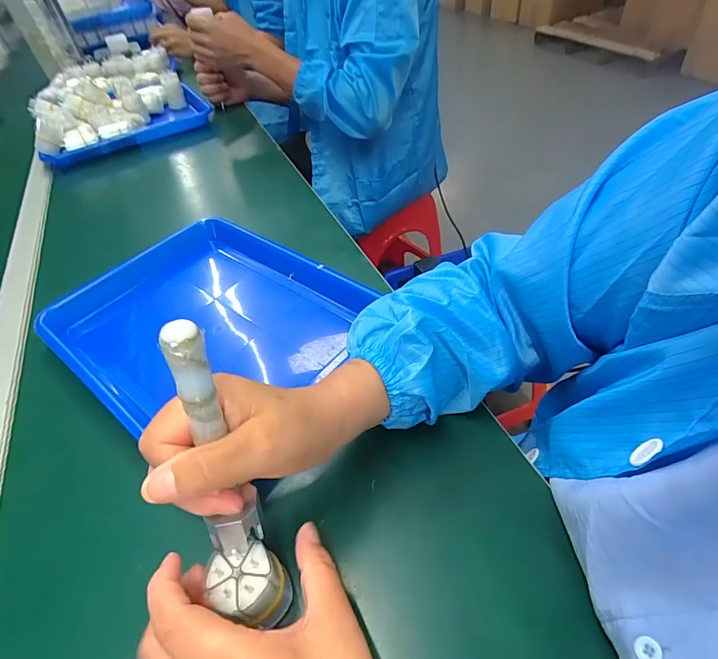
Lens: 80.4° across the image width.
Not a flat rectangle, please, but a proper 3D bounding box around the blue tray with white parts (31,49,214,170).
[{"bbox_3d":[-0.539,-0.522,0.942,0.305,0.075,0.482,-23,47,-15],"label":"blue tray with white parts"}]

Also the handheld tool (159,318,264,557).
[{"bbox_3d":[-0.074,0.064,0.220,0.024,0.146,0.014,0,28,8],"label":"handheld tool"}]

